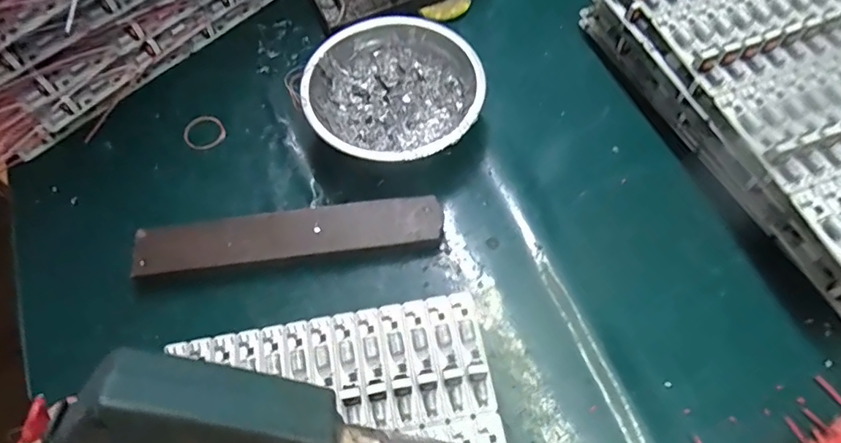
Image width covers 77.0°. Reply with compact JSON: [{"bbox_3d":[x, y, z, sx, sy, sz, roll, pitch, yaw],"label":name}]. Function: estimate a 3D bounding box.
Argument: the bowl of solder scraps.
[{"bbox_3d":[-0.019,-0.090,0.387,0.123,0.039,0.124,0,63,1],"label":"bowl of solder scraps"}]

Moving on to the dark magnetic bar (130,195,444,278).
[{"bbox_3d":[-0.087,0.010,0.352,0.200,0.016,0.037,-6,63,-2],"label":"dark magnetic bar"}]

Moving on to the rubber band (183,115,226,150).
[{"bbox_3d":[-0.164,-0.068,0.398,0.029,0.006,0.030,0,63,1],"label":"rubber band"}]

